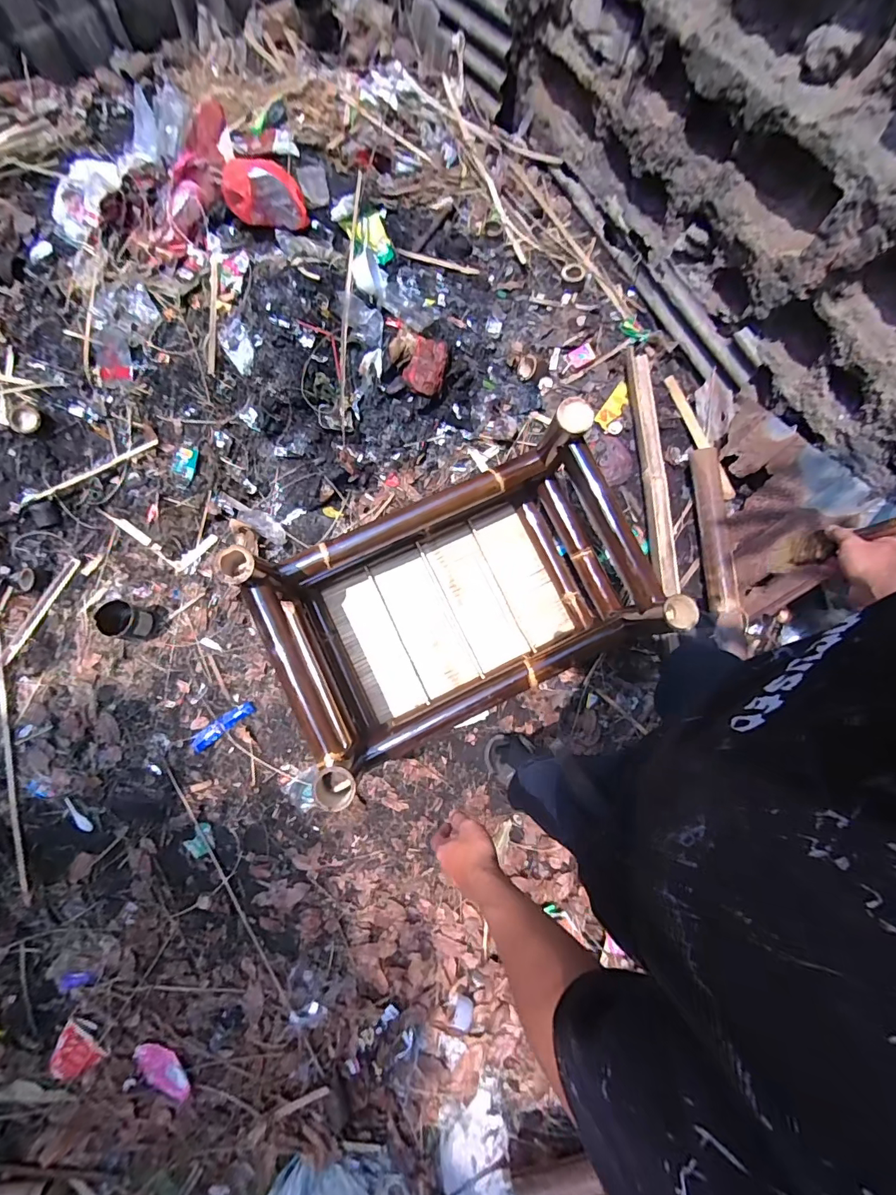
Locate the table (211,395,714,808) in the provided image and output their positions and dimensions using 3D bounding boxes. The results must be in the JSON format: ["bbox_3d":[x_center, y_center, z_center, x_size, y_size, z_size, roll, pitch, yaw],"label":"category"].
[{"bbox_3d":[0.018,0.032,1.153,0.838,0.460,0.567,-21,73,-9],"label":"table"}]

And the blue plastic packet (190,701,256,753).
[{"bbox_3d":[-0.636,0.364,1.311,0.209,0.022,0.044,-36,75,1],"label":"blue plastic packet"}]

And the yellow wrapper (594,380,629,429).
[{"bbox_3d":[0.522,-0.600,1.468,0.062,0.015,0.151,37,87,-6],"label":"yellow wrapper"}]

